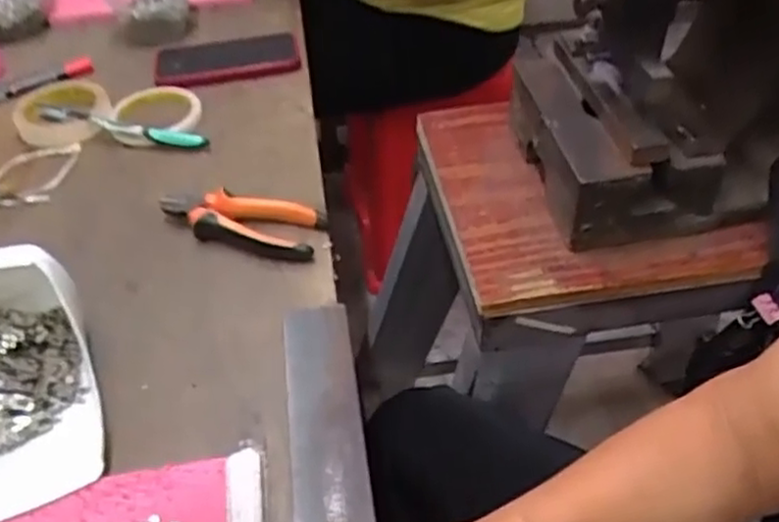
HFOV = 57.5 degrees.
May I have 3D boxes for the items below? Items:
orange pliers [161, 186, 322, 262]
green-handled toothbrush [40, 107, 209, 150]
[{"bbox_3d":[-0.134,-0.033,0.624,0.149,0.026,0.056,9,46,14],"label":"orange pliers"},{"bbox_3d":[-0.274,-0.138,0.734,0.182,0.026,0.010,5,45,10],"label":"green-handled toothbrush"}]

